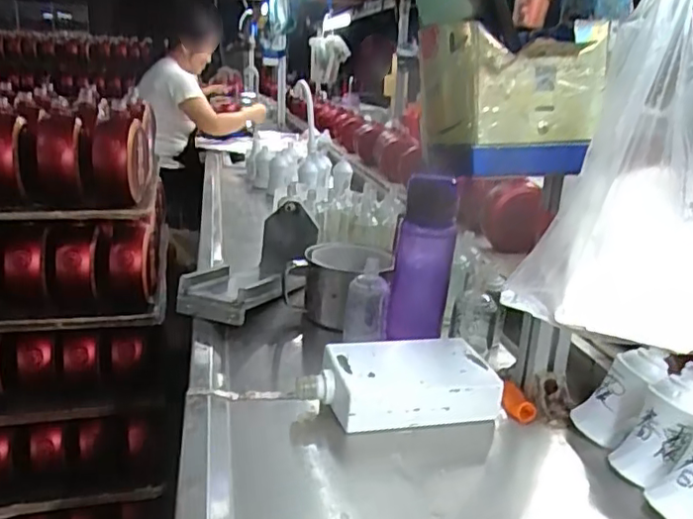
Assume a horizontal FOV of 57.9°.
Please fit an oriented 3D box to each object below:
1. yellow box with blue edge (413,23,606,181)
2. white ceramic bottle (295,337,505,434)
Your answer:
[{"bbox_3d":[0.162,-0.152,0.614,0.154,0.130,0.111,-4,19,-20],"label":"yellow box with blue edge"},{"bbox_3d":[0.053,0.131,0.680,0.200,0.050,0.110,-3,18,-18],"label":"white ceramic bottle"}]

